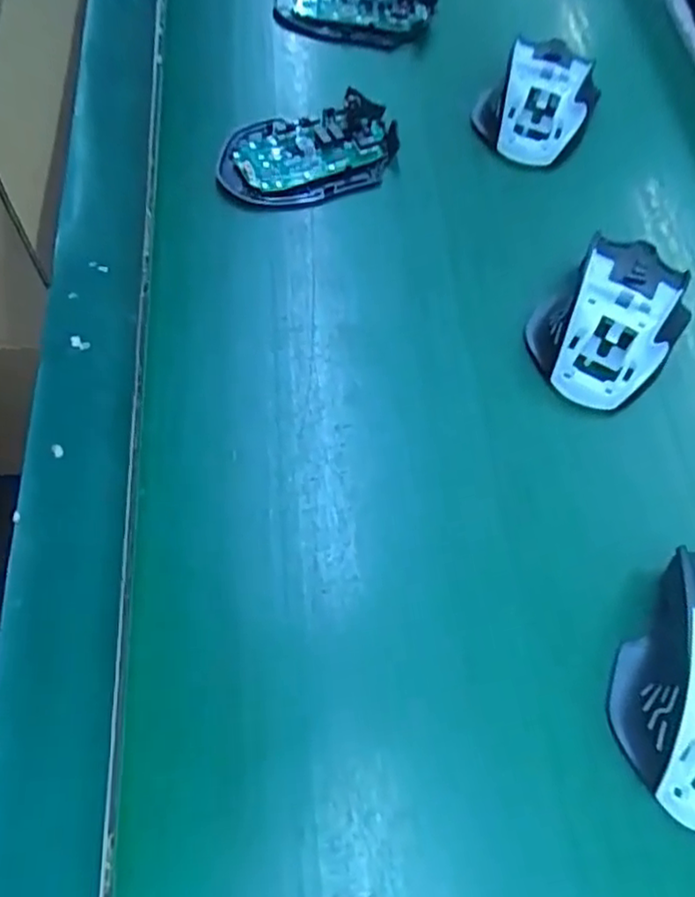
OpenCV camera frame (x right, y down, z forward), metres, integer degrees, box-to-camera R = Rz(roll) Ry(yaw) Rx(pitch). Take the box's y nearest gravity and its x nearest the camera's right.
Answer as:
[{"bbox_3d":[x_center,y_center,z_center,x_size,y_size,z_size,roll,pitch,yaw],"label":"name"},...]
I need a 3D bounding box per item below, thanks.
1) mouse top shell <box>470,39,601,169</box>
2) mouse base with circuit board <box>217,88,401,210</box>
[{"bbox_3d":[0.129,-0.237,0.437,0.074,0.034,0.092,22,64,7],"label":"mouse top shell"},{"bbox_3d":[-0.021,-0.181,0.403,0.113,0.022,0.060,-18,69,-12],"label":"mouse base with circuit board"}]

